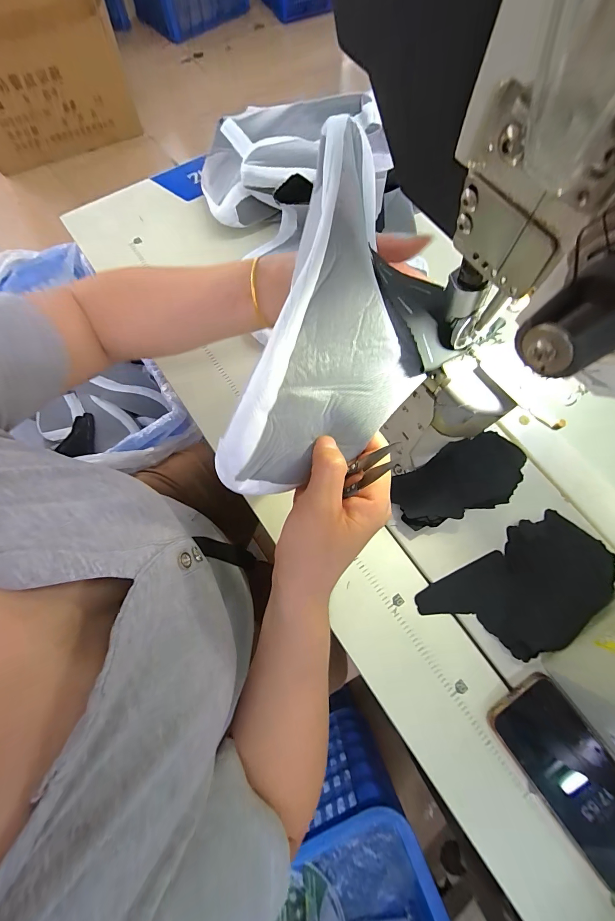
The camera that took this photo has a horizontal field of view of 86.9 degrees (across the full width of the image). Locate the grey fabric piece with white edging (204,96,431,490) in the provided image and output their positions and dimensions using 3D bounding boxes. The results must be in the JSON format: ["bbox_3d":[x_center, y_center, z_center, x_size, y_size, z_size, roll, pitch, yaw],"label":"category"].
[{"bbox_3d":[0.010,-0.094,0.198,0.118,0.060,0.236,3,96,-1],"label":"grey fabric piece with white edging"}]

